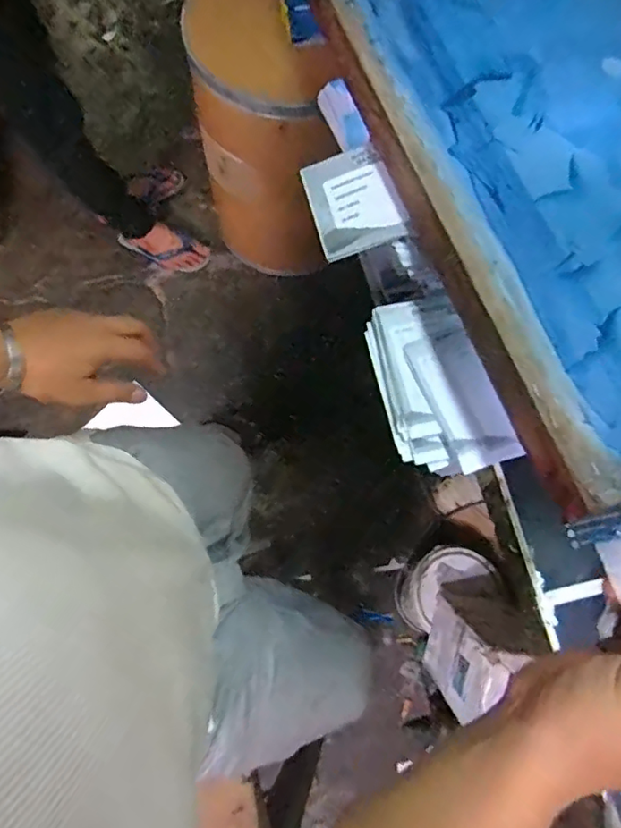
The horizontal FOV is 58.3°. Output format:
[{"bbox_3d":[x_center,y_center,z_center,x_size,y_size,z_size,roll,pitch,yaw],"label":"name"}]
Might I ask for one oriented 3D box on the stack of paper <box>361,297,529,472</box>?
[{"bbox_3d":[0.105,-0.026,0.466,0.083,0.033,0.156,-15,75,-6],"label":"stack of paper"}]

